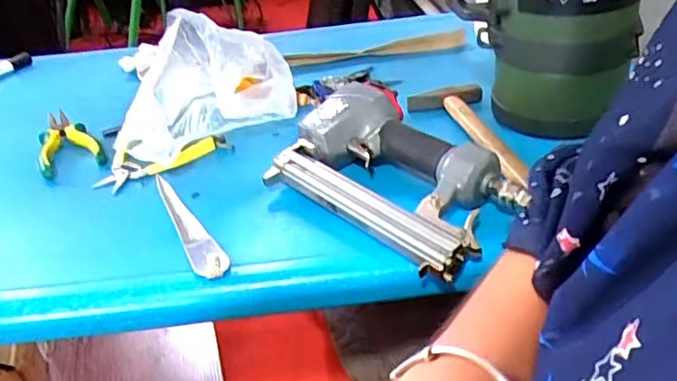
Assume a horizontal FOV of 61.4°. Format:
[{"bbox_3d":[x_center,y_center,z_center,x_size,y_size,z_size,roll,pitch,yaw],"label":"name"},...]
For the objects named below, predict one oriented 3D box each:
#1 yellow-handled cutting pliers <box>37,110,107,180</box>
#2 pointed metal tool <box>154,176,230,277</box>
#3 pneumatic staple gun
[{"bbox_3d":[-0.321,-0.061,0.675,0.066,0.026,0.138,-16,35,-23],"label":"yellow-handled cutting pliers"},{"bbox_3d":[-0.141,0.027,0.536,0.029,0.012,0.172,-16,35,-23],"label":"pointed metal tool"},{"bbox_3d":[0.052,-0.016,0.539,0.152,0.076,0.234,-27,41,-35],"label":"pneumatic staple gun"}]

